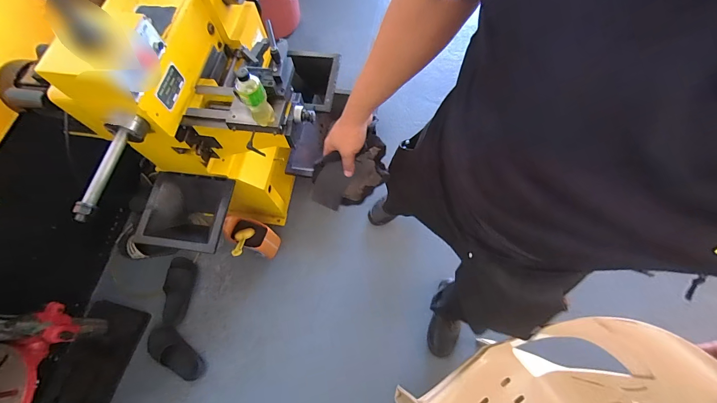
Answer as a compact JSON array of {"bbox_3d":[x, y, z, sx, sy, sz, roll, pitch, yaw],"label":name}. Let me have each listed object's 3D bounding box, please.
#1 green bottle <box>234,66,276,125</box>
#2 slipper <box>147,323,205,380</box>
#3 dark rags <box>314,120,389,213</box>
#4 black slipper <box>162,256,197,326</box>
[{"bbox_3d":[-0.258,-0.252,0.784,0.066,0.164,0.050,-18,68,-5],"label":"green bottle"},{"bbox_3d":[-0.714,0.592,1.221,0.262,0.066,0.105,37,72,15],"label":"slipper"},{"bbox_3d":[-0.022,-0.059,0.659,0.174,0.128,0.055,-28,34,-14],"label":"dark rags"},{"bbox_3d":[-0.758,0.374,1.320,0.097,0.058,0.264,4,67,4],"label":"black slipper"}]

